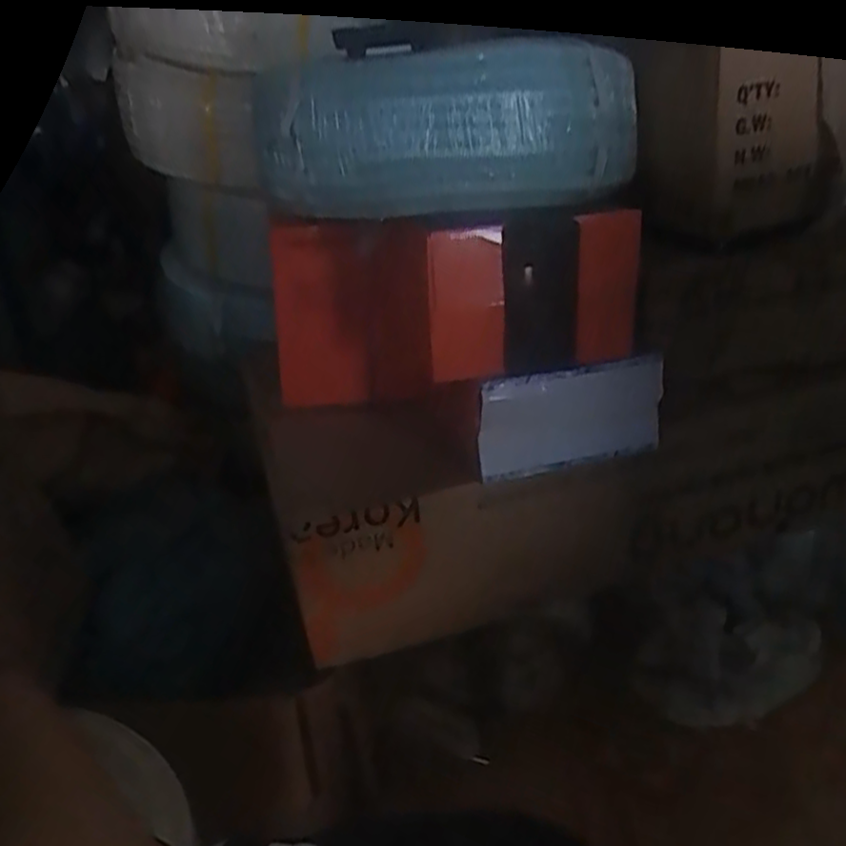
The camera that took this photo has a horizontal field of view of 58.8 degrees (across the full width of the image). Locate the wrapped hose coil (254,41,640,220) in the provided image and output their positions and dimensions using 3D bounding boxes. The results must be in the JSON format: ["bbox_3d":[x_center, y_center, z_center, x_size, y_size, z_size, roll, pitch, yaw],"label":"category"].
[{"bbox_3d":[0.026,-0.374,0.946,0.383,0.155,0.354,-2,26,1],"label":"wrapped hose coil"}]

